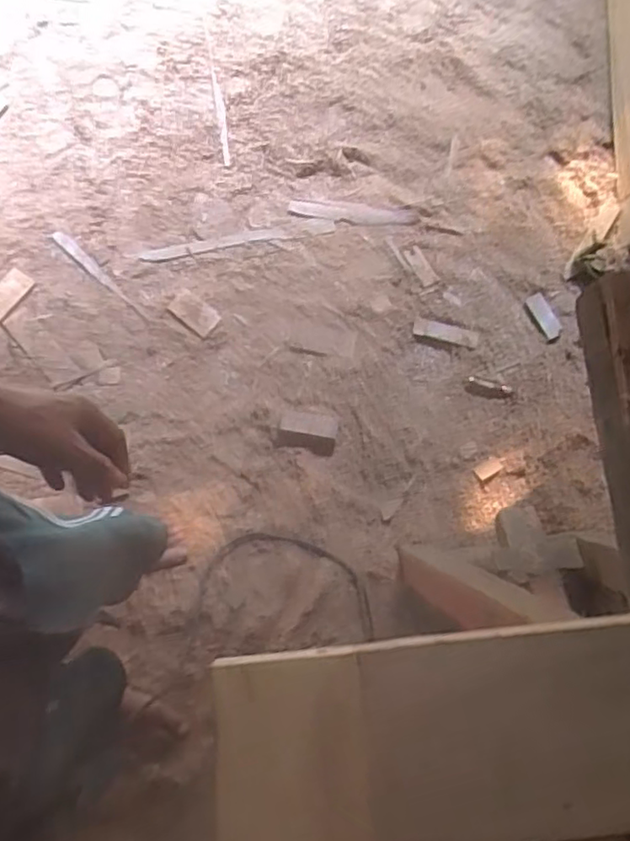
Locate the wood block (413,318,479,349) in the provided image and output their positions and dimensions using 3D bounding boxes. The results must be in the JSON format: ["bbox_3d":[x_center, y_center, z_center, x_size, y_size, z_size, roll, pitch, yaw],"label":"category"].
[{"bbox_3d":[0.255,-0.171,1.280,0.126,0.010,0.034,16,80,1],"label":"wood block"}]

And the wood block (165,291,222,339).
[{"bbox_3d":[-0.244,-0.216,1.325,0.100,0.014,0.058,39,81,5],"label":"wood block"}]

